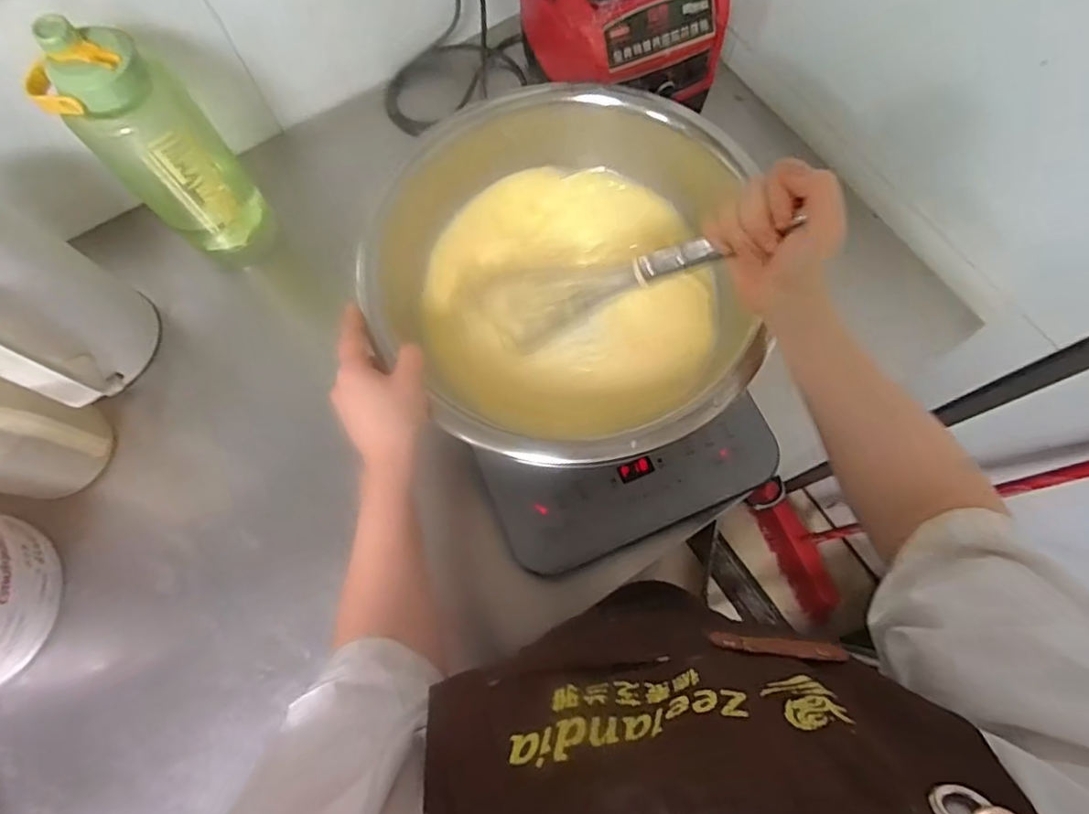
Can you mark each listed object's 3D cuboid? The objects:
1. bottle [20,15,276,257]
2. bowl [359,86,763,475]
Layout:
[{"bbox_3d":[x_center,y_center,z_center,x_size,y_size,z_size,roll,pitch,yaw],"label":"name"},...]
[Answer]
[{"bbox_3d":[-0.409,-0.273,0.637,0.114,0.270,0.092,-38,76,-11],"label":"bottle"},{"bbox_3d":[0.015,-0.123,0.588,0.342,0.130,0.367,-1,72,0],"label":"bowl"}]

